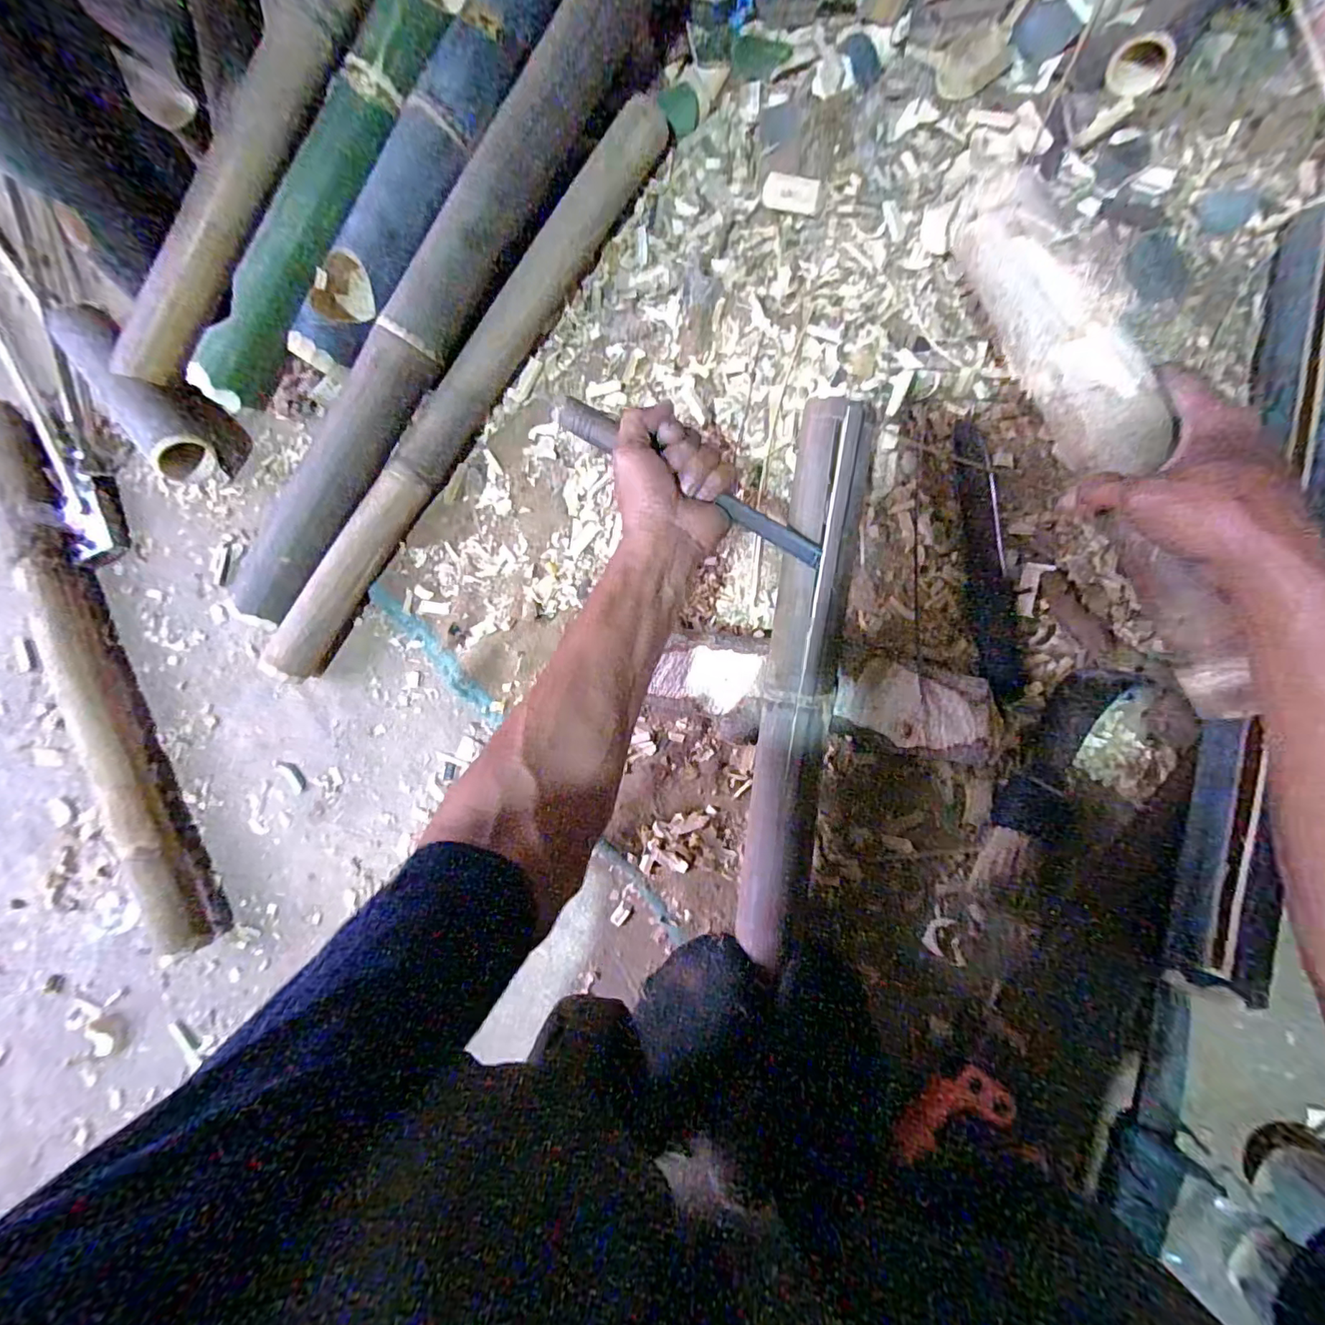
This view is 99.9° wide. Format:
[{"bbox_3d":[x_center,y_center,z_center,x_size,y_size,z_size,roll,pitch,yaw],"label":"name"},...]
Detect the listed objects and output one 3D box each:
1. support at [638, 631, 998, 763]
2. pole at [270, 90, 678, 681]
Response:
[{"bbox_3d":[0.131,0.030,0.488,0.293,0.058,0.088,7,87,7],"label":"support"},{"bbox_3d":[-0.203,-0.267,0.567,0.045,0.044,0.656,35,92,8],"label":"pole"}]

